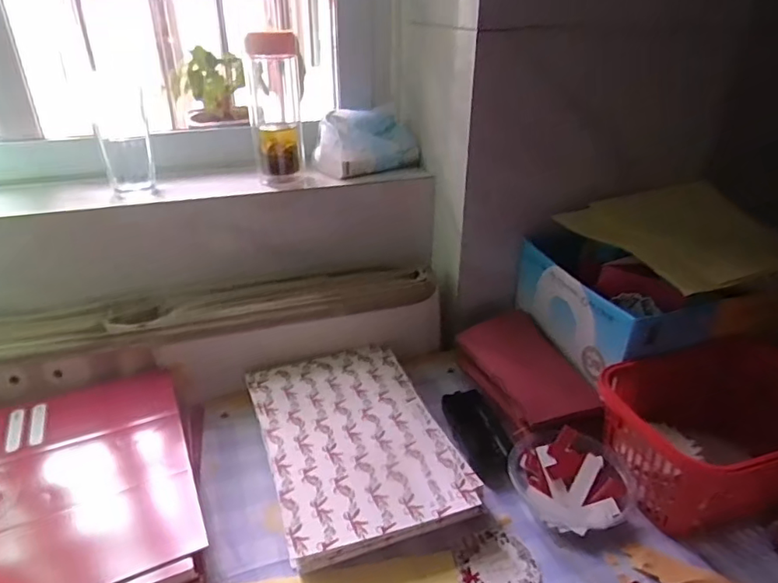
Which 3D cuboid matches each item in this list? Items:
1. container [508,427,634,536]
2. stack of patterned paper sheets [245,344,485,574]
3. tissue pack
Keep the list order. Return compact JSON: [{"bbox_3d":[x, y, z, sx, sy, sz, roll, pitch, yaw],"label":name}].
[{"bbox_3d":[0.178,0.183,0.534,0.098,0.041,0.107,0,28,0],"label":"container"},{"bbox_3d":[-0.041,0.159,0.582,0.178,0.042,0.269,-10,29,-19],"label":"stack of patterned paper sheets"},{"bbox_3d":[-0.029,-0.210,0.752,0.136,0.078,0.066,-15,32,-25],"label":"tissue pack"}]

